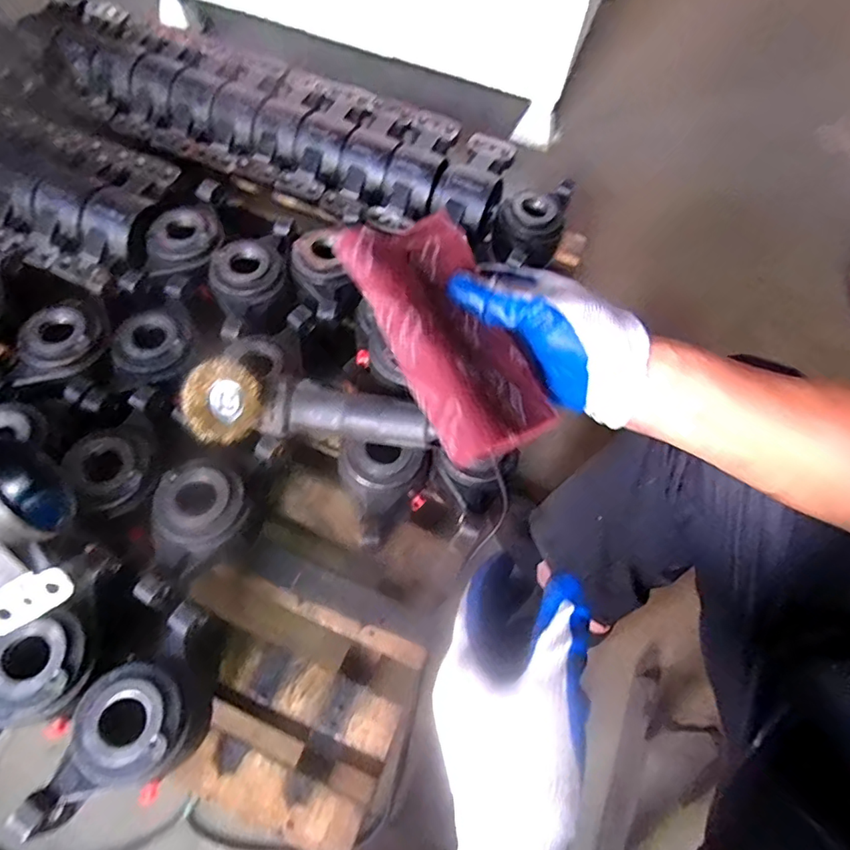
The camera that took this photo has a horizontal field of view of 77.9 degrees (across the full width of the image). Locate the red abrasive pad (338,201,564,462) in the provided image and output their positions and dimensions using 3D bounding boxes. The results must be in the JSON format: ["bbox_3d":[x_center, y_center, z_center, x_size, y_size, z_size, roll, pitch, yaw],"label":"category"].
[{"bbox_3d":[0.020,-0.058,0.332,0.100,0.020,0.157,-30,87,-45],"label":"red abrasive pad"}]

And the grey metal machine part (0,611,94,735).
[{"bbox_3d":[-0.411,0.266,0.530,0.169,0.071,0.095,-42,73,-7],"label":"grey metal machine part"}]

